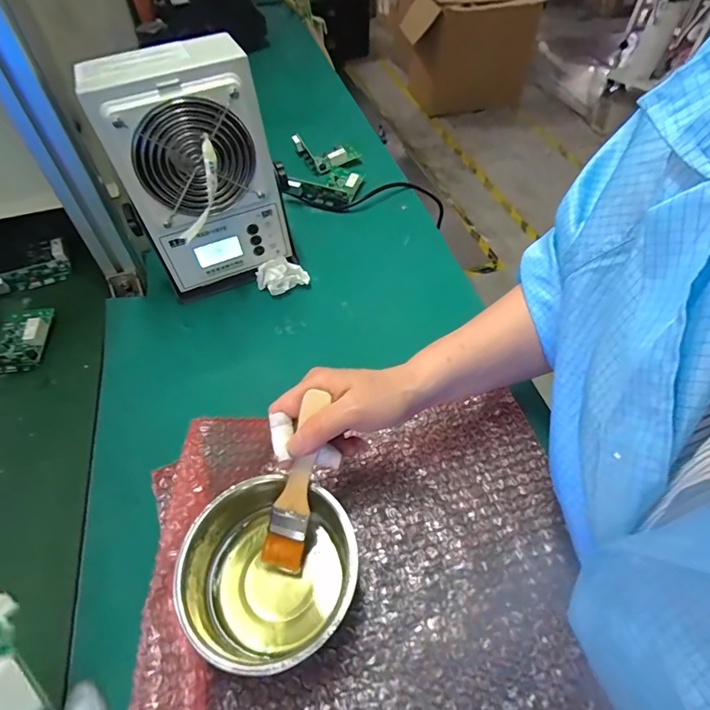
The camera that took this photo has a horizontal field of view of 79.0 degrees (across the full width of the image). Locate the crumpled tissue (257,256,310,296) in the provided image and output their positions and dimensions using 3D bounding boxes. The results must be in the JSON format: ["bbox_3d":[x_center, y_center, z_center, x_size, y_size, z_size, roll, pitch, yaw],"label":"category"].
[{"bbox_3d":[-0.093,-0.103,0.544,0.059,0.034,0.037,-24,55,-14],"label":"crumpled tissue"}]

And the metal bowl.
[{"bbox_3d":[-0.061,0.161,0.323,0.114,0.071,0.121,-2,52,2],"label":"metal bowl"}]

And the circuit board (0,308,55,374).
[{"bbox_3d":[-0.414,-0.016,0.498,0.107,0.031,0.073,-10,52,-7],"label":"circuit board"}]

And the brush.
[{"bbox_3d":[-0.044,0.096,0.325,0.027,0.143,0.013,15,11,15],"label":"brush"}]

